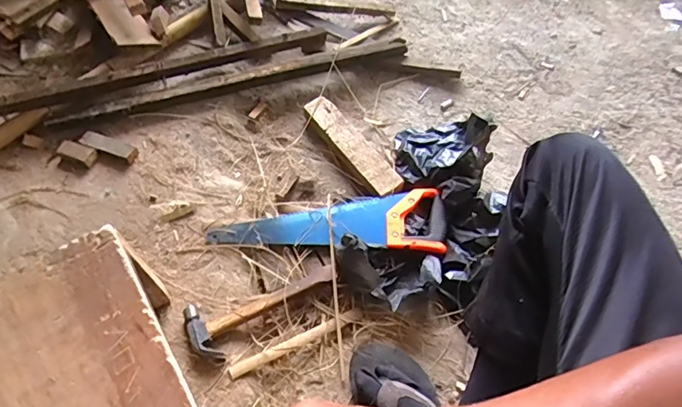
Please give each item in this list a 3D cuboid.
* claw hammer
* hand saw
[{"bbox_3d":[-0.118,0.163,0.764,0.236,0.028,0.085,-20,60,-12],"label":"claw hammer"},{"bbox_3d":[-0.020,0.029,0.860,0.397,0.030,0.116,1,57,1],"label":"hand saw"}]

